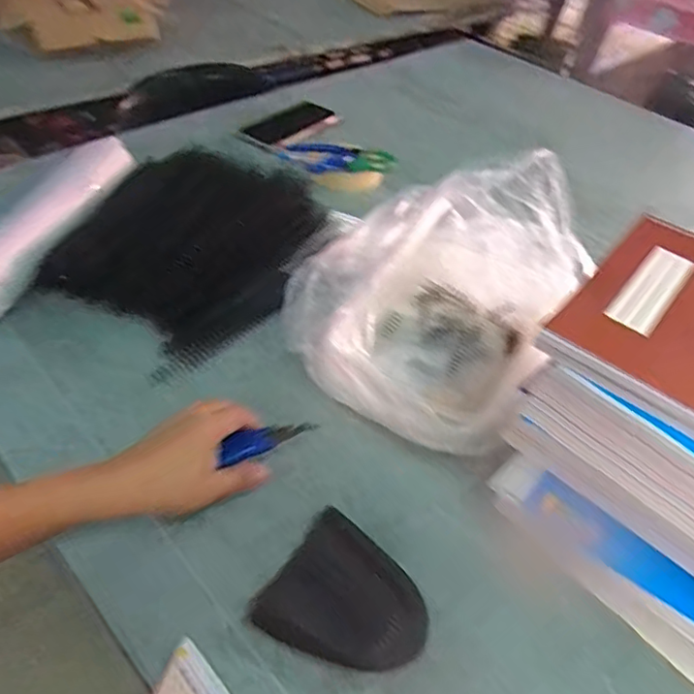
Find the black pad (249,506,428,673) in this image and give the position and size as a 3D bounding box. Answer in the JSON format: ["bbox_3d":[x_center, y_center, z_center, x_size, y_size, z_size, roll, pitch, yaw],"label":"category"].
[{"bbox_3d":[0.000,0.181,0.414,0.105,0.031,0.087,31,48,24],"label":"black pad"}]

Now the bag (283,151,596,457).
[{"bbox_3d":[0.077,-0.061,0.579,0.251,0.151,0.285,29,50,20],"label":"bag"}]

